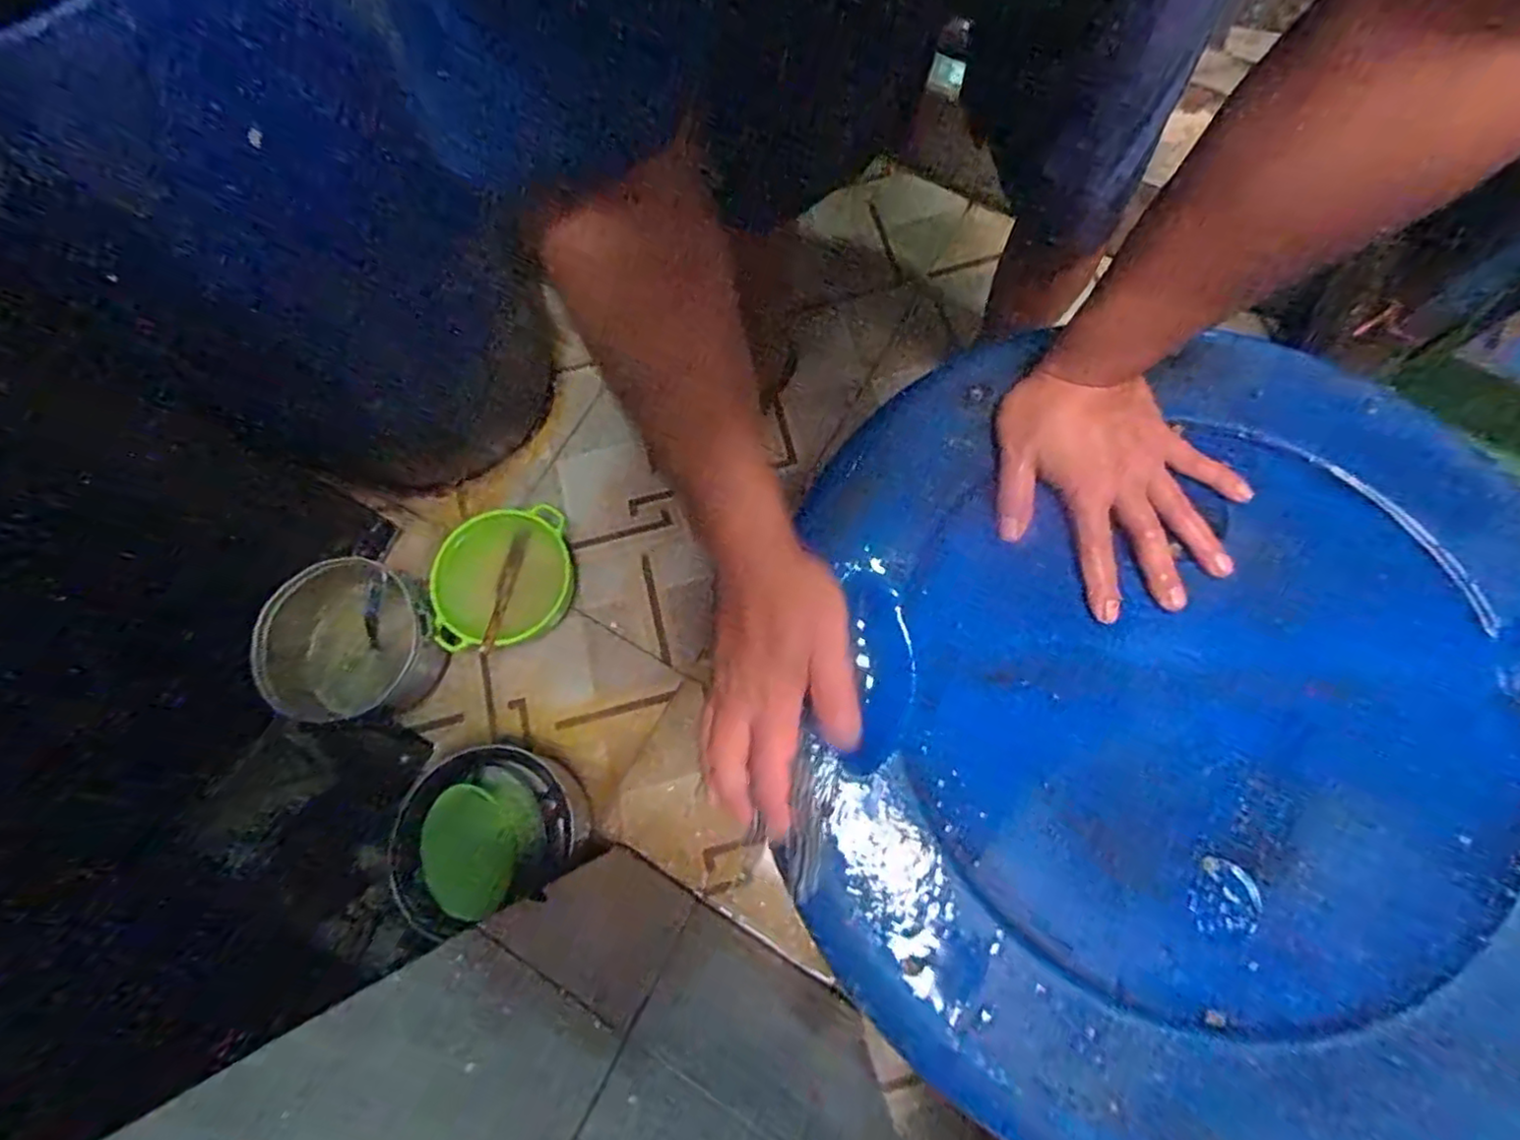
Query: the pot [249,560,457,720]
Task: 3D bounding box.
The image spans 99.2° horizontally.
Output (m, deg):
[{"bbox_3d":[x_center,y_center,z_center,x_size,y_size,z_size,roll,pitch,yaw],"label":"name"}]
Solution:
[{"bbox_3d":[-0.605,0.118,0.975,0.228,0.134,0.248,19,75,7],"label":"pot"}]

